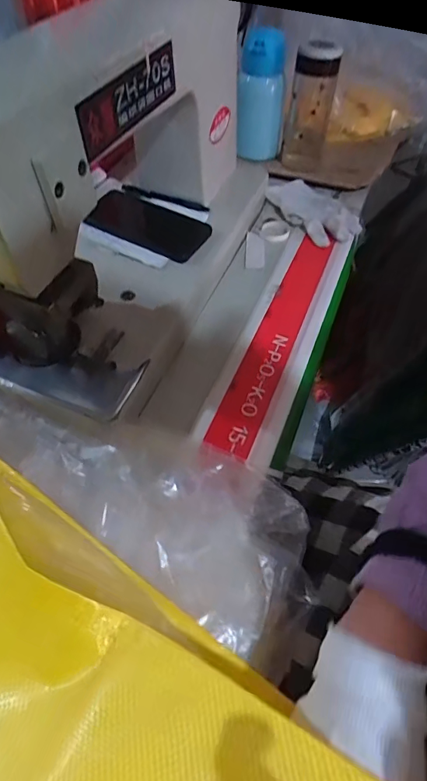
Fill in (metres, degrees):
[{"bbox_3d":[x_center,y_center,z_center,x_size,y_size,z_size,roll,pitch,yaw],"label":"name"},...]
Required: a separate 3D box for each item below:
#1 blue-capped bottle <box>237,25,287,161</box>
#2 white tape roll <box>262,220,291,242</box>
[{"bbox_3d":[0.079,-0.483,0.732,0.081,0.188,0.090,6,54,4],"label":"blue-capped bottle"},{"bbox_3d":[0.098,-0.246,0.672,0.044,0.011,0.040,-31,60,-21],"label":"white tape roll"}]

